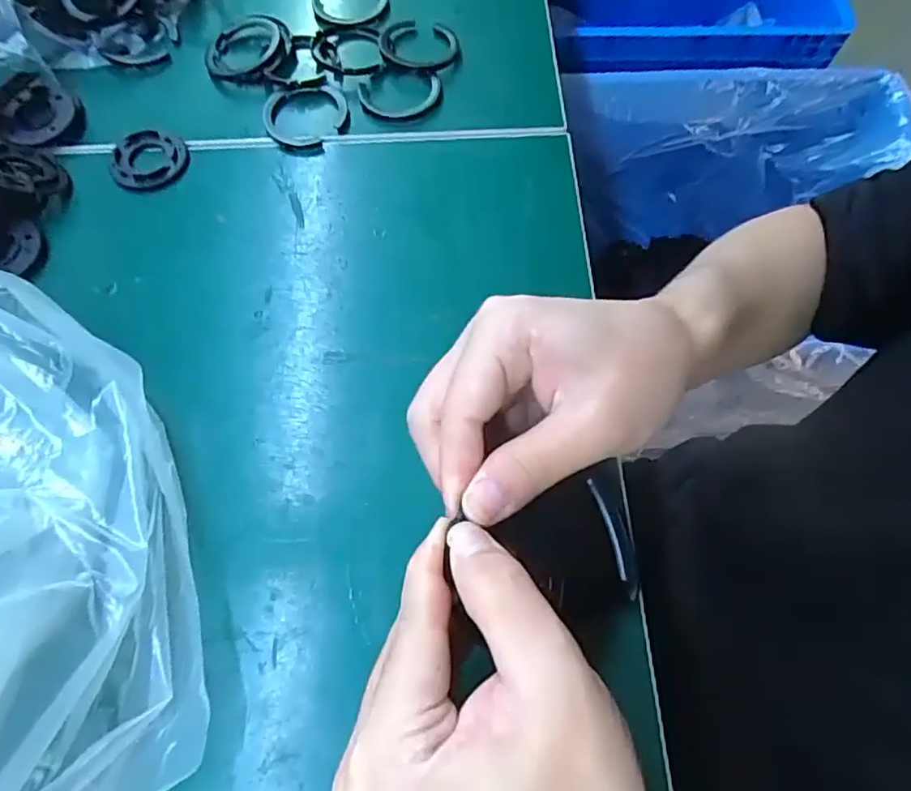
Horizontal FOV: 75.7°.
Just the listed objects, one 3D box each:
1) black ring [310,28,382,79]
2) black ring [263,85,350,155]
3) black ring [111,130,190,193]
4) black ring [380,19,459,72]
[{"bbox_3d":[-0.068,-0.216,0.371,0.042,0.010,0.049,-10,60,-6],"label":"black ring"},{"bbox_3d":[-0.089,-0.168,0.352,0.050,0.007,0.050,1,67,-1],"label":"black ring"},{"bbox_3d":[-0.176,-0.135,0.339,0.041,0.009,0.038,1,67,-1],"label":"black ring"},{"bbox_3d":[-0.022,-0.222,0.373,0.048,0.009,0.048,1,67,-1],"label":"black ring"}]

